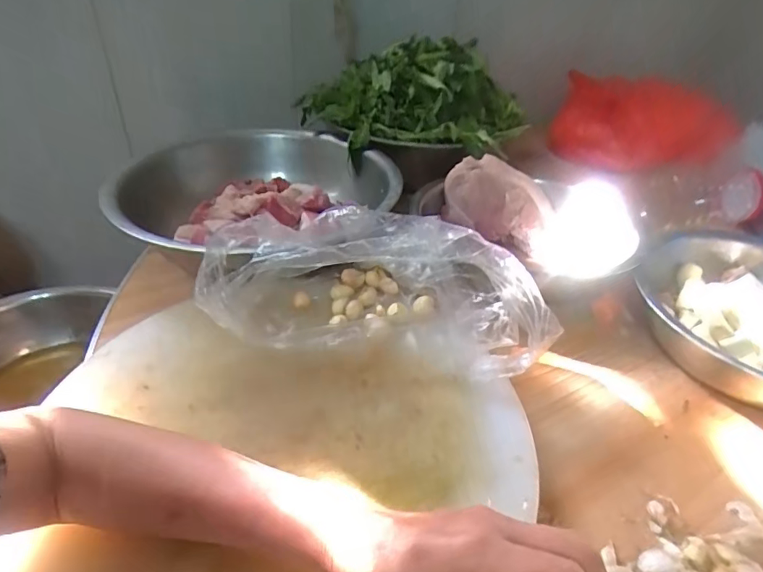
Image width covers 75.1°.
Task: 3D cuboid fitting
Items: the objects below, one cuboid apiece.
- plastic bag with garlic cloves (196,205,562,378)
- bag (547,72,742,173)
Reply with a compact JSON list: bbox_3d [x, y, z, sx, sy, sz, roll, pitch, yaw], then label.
[{"bbox_3d":[-0.002,0.002,0.492,0.309,0.111,0.127,7,37,6],"label":"plastic bag with garlic cloves"},{"bbox_3d":[0.492,-0.299,0.934,0.324,0.169,0.044,1,37,-2],"label":"bag"}]

